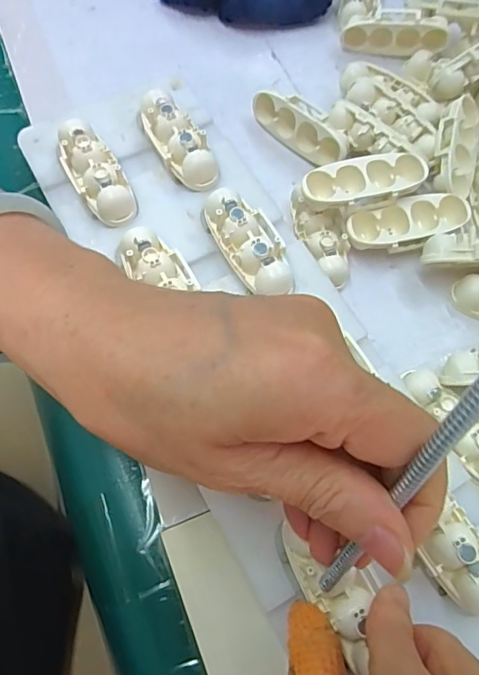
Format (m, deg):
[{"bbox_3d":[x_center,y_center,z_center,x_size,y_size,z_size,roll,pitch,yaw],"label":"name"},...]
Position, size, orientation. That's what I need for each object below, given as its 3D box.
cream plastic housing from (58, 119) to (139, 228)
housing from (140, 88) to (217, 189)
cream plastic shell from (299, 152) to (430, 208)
[{"bbox_3d":[-0.072,-0.081,0.257,0.023,0.017,0.058,-28,71,-13],"label":"cream plastic housing"},{"bbox_3d":[-0.032,-0.101,0.267,0.020,0.018,0.059,-29,71,-13],"label":"housing"},{"bbox_3d":[0.063,-0.078,0.265,0.064,0.015,0.024,-15,69,-8],"label":"cream plastic shell"}]

